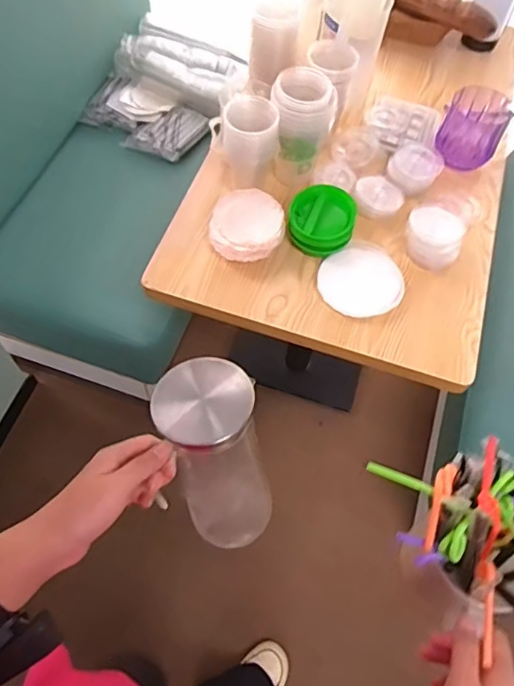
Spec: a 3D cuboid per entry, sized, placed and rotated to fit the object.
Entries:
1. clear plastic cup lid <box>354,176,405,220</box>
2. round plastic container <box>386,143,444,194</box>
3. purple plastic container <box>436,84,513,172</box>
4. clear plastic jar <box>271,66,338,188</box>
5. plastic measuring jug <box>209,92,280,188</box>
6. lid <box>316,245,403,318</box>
[{"bbox_3d":[0.240,-0.290,1.081,0.090,0.025,0.101,28,63,12],"label":"clear plastic cup lid"},{"bbox_3d":[0.320,-0.357,1.123,0.095,0.038,0.101,1,61,-2],"label":"round plastic container"},{"bbox_3d":[0.436,-0.433,1.122,0.124,0.100,0.129,28,63,12],"label":"purple plastic container"},{"bbox_3d":[0.084,-0.402,1.022,0.110,0.200,0.110,1,61,-2],"label":"clear plastic jar"},{"bbox_3d":[-0.019,-0.359,1.012,0.131,0.162,0.125,1,61,-2],"label":"plastic measuring jug"},{"bbox_3d":[0.186,-0.112,0.991,0.146,0.015,0.139,1,61,-2],"label":"lid"}]

